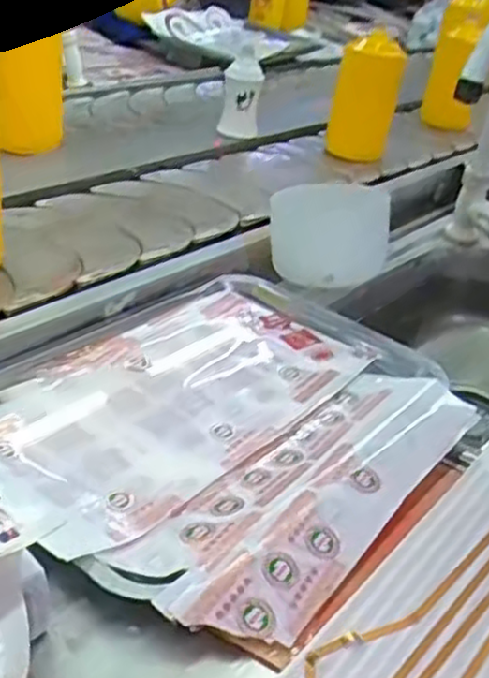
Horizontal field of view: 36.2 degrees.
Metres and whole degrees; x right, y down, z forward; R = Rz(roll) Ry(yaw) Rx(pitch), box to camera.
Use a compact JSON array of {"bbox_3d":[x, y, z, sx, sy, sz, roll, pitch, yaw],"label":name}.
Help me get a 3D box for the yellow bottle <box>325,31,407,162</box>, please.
[{"bbox_3d":[0.187,-0.372,1.157,0.089,0.177,0.074,8,32,-2],"label":"yellow bottle"}]

